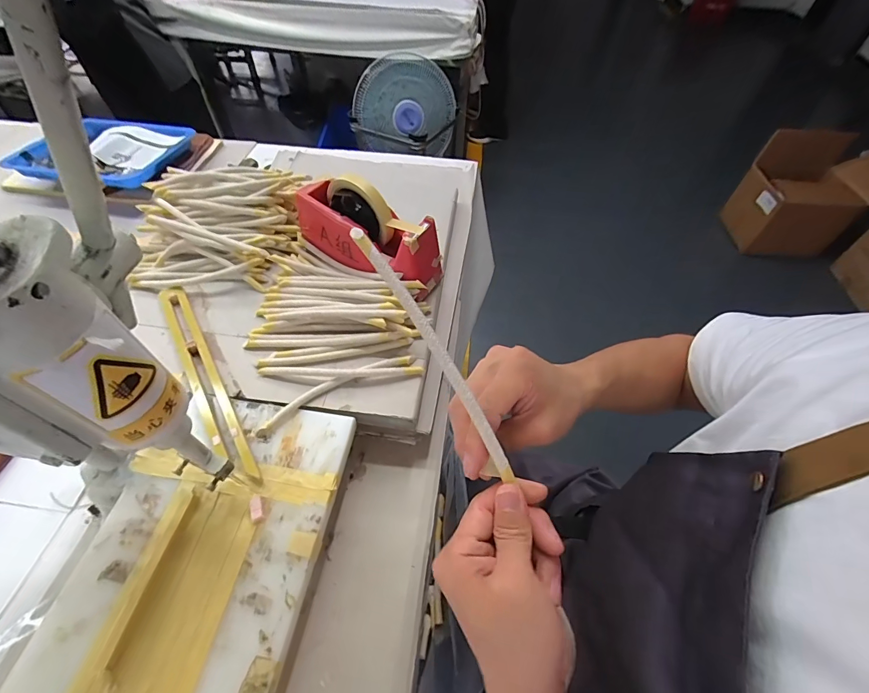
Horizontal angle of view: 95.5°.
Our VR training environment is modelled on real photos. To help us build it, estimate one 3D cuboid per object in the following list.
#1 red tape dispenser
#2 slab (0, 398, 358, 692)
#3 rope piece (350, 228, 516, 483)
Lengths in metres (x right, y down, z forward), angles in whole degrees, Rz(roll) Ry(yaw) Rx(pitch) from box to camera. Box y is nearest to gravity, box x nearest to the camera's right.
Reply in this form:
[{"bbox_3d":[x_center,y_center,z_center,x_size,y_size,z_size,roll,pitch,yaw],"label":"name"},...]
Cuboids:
[{"bbox_3d":[-0.090,-0.156,0.519,0.206,0.107,0.066,27,57,17],"label":"red tape dispenser"},{"bbox_3d":[-0.208,0.184,0.353,0.200,0.011,0.297,9,55,3],"label":"slab"},{"bbox_3d":[0.002,0.002,0.262,0.014,0.013,0.191,-33,91,-23],"label":"rope piece"}]

